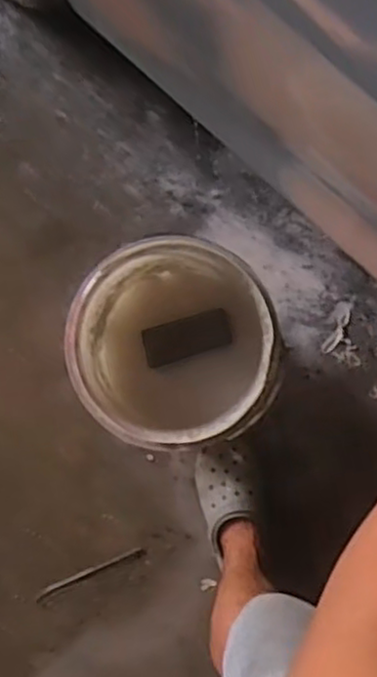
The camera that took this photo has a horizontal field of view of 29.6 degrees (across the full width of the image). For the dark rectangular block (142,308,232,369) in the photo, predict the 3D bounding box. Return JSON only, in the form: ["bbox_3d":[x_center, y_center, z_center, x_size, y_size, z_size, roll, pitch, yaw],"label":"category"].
[{"bbox_3d":[-0.003,-0.002,1.211,0.147,0.015,0.066,-18,85,3],"label":"dark rectangular block"}]

